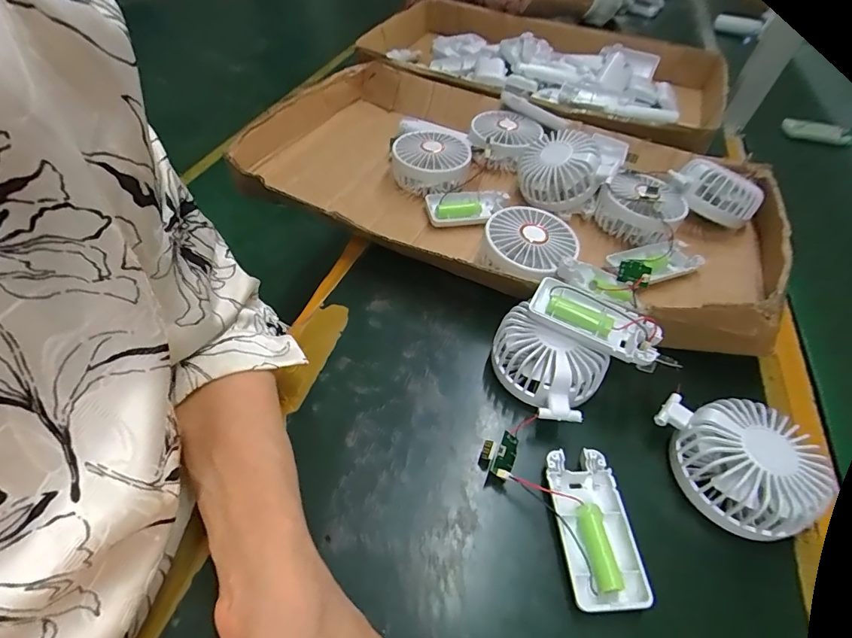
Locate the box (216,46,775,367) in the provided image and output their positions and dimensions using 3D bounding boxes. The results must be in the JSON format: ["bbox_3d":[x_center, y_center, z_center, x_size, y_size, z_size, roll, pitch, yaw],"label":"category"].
[{"bbox_3d":[0.082,-0.153,0.489,0.539,0.068,0.327,23,51,13],"label":"box"}]

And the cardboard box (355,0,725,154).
[{"bbox_3d":[0.168,-0.388,0.702,0.535,0.084,0.364,27,52,14],"label":"cardboard box"}]

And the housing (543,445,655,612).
[{"bbox_3d":[0.104,0.132,0.288,0.047,0.016,0.092,0,50,-6],"label":"housing"}]

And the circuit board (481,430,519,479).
[{"bbox_3d":[0.050,0.094,0.312,0.022,0.023,0.028,25,52,15],"label":"circuit board"}]

